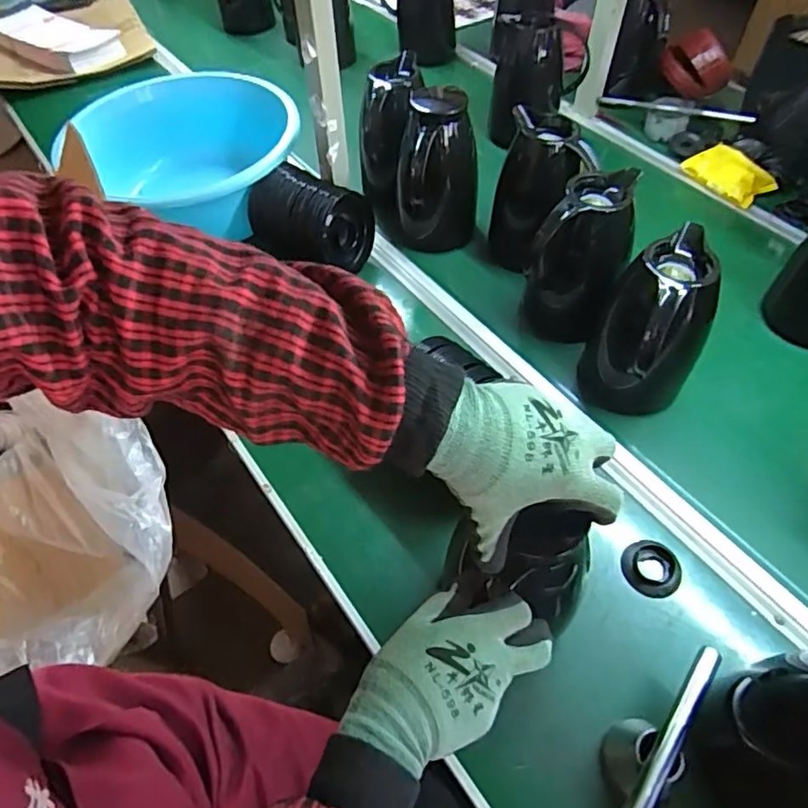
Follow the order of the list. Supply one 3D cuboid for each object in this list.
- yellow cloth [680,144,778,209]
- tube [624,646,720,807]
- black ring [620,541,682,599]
[{"bbox_3d":[0.506,-0.359,0.897,0.062,0.012,0.125,-44,68,15],"label":"yellow cloth"},{"bbox_3d":[0.209,0.283,0.463,0.018,0.011,0.198,33,62,22],"label":"tube"},{"bbox_3d":[0.262,0.175,0.609,0.054,0.013,0.059,-1,55,2],"label":"black ring"}]

